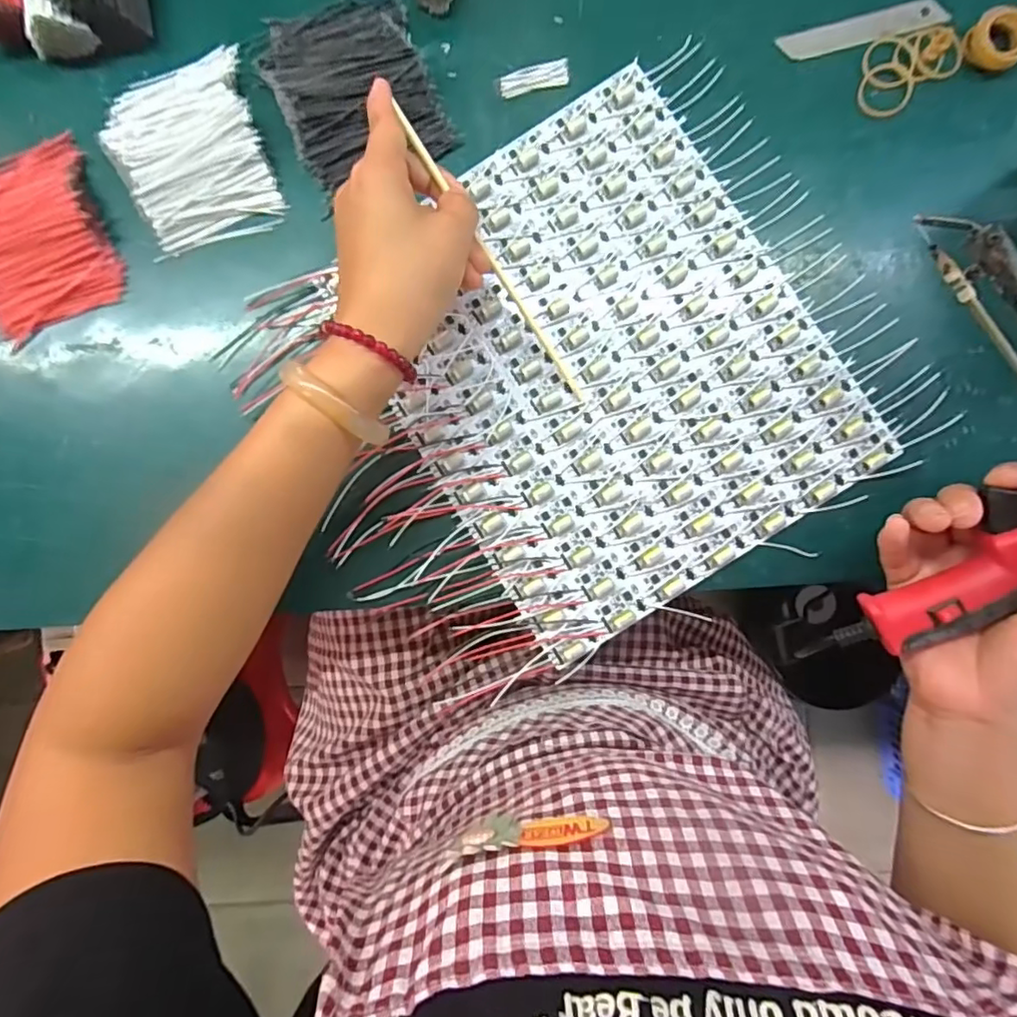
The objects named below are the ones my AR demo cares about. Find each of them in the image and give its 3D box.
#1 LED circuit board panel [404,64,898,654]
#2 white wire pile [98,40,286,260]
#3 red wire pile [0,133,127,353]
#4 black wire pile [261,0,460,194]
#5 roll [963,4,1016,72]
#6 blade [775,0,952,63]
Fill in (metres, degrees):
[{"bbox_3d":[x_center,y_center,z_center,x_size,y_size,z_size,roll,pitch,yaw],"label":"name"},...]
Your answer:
[{"bbox_3d":[0.056,-0.088,0.352,0.242,0.010,0.280,-34,88,2],"label":"LED circuit board panel"},{"bbox_3d":[-0.200,-0.226,0.362,0.088,0.019,0.112,-19,94,-4],"label":"white wire pile"},{"bbox_3d":[-0.308,-0.175,0.371,0.090,0.022,0.108,-24,94,-4],"label":"red wire pile"},{"bbox_3d":[-0.098,-0.269,0.365,0.093,0.016,0.114,-22,94,-4],"label":"black wire pile"},{"bbox_3d":[0.294,-0.280,0.345,0.036,0.012,0.030,38,89,-5],"label":"roll"},{"bbox_3d":[0.217,-0.294,0.354,0.098,0.004,0.019,-12,93,-4],"label":"blade"}]

